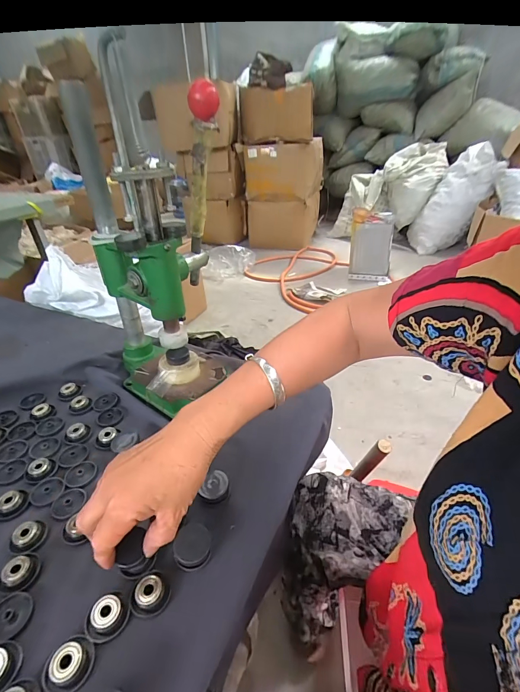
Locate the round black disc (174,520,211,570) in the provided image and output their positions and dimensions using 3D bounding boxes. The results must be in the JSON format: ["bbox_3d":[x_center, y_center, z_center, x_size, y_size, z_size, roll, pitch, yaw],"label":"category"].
[{"bbox_3d":[-0.062,0.186,0.311,0.033,0.013,0.036,4,45,-4],"label":"round black disc"}]

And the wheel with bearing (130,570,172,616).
[{"bbox_3d":[-0.096,0.209,0.287,0.032,0.014,0.032,-2,33,1],"label":"wheel with bearing"}]

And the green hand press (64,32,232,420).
[{"bbox_3d":[-0.127,-0.110,0.446,0.161,0.376,0.174,-24,39,-30],"label":"green hand press"}]

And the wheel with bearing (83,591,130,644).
[{"bbox_3d":[-0.122,0.217,0.270,0.029,0.012,0.034,14,37,24],"label":"wheel with bearing"}]

